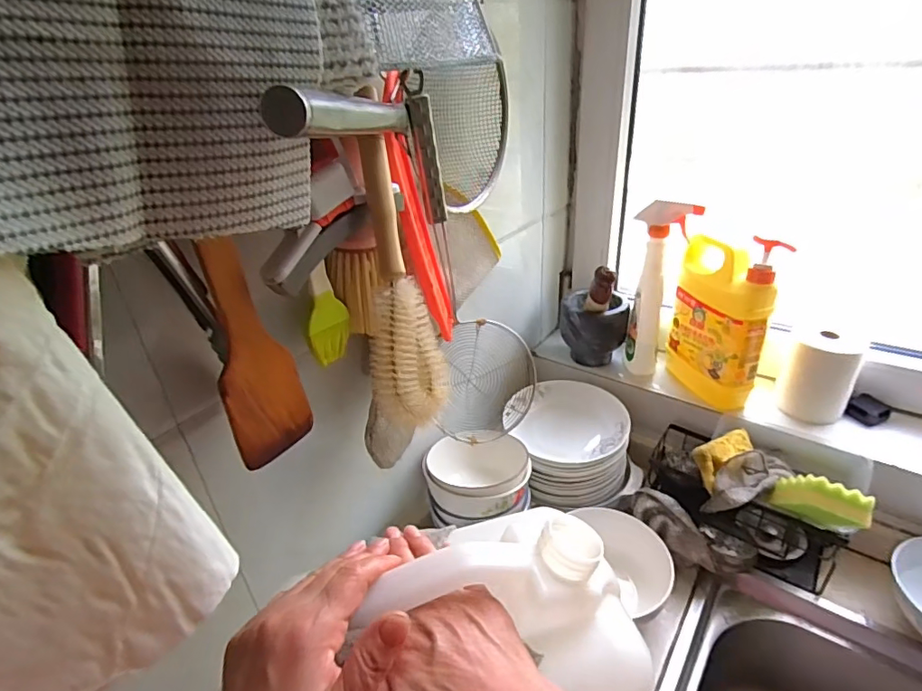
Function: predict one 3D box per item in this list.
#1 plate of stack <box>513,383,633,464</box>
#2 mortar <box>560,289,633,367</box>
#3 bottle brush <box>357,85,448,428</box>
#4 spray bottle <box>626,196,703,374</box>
[{"bbox_3d":[0.153,0.111,0.755,0.163,0.035,0.157,-3,30,2],"label":"plate of stack"},{"bbox_3d":[0.214,-0.020,0.828,0.104,0.113,0.090,6,31,17],"label":"mortar"},{"bbox_3d":[-0.051,-0.051,0.404,0.060,0.233,0.047,-9,5,-10],"label":"bottle brush"},{"bbox_3d":[0.285,-0.077,0.749,0.078,0.253,0.051,16,35,31],"label":"spray bottle"}]

